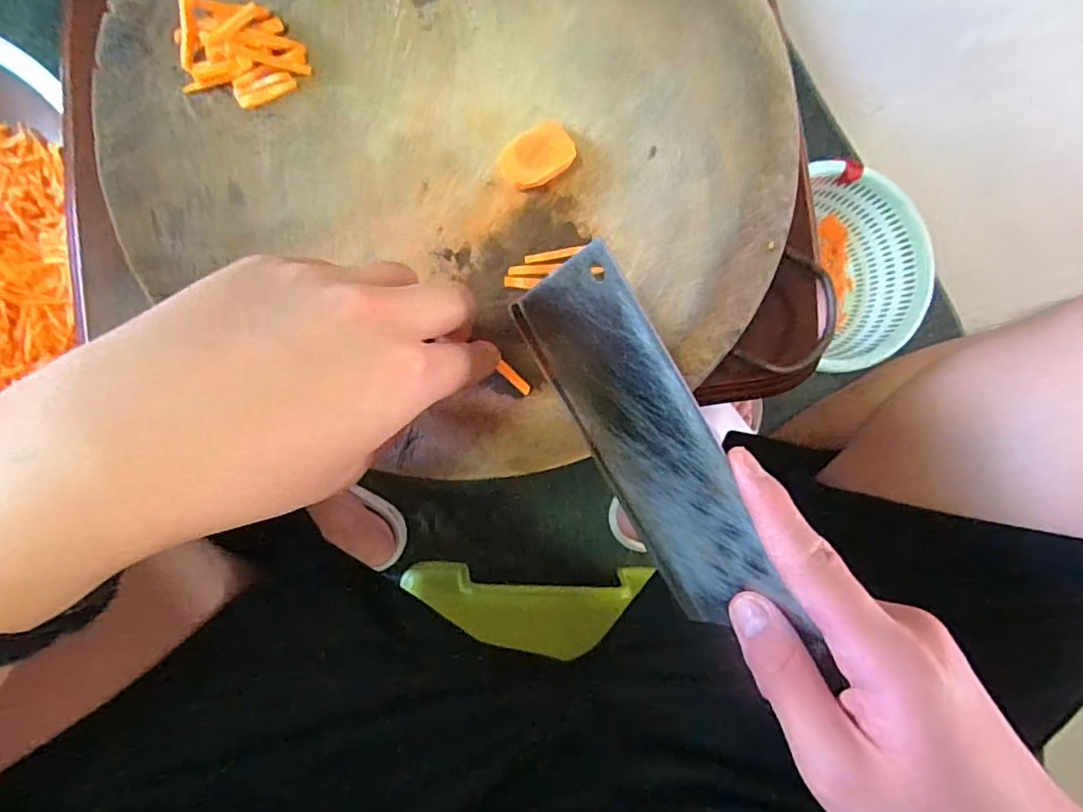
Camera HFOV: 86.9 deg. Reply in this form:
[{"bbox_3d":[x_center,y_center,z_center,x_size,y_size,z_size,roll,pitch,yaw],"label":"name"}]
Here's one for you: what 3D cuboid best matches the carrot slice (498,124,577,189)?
[{"bbox_3d":[-0.003,-0.125,0.288,0.037,0.010,0.025,-33,93,-5],"label":"carrot slice"}]

